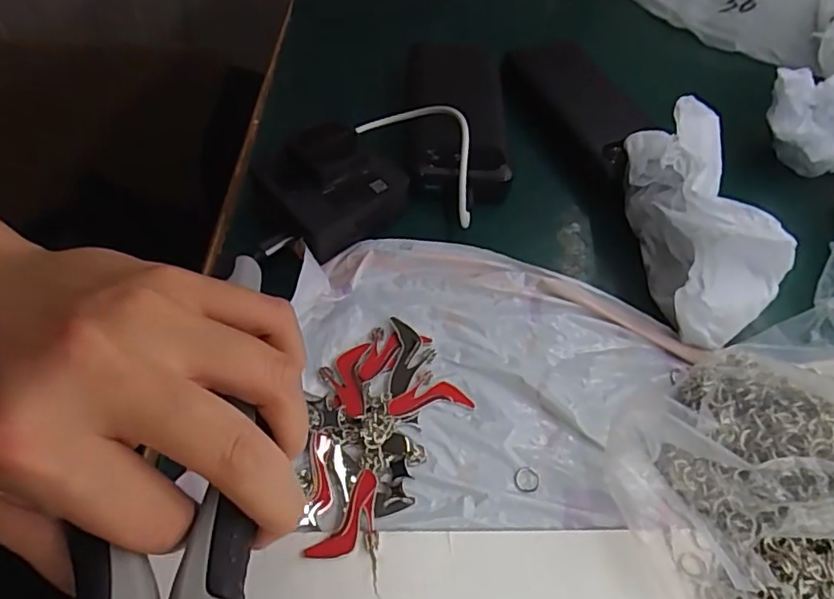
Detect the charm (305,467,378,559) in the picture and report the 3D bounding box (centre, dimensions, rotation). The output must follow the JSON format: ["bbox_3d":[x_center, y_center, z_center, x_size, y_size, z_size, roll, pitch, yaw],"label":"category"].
[{"bbox_3d":[-0.031,0.104,0.268,0.019,0.005,0.046,30,58,15],"label":"charm"}]

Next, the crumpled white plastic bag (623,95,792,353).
[{"bbox_3d":[0.174,-0.049,0.348,0.066,0.069,0.146,-1,55,-6],"label":"crumpled white plastic bag"}]

